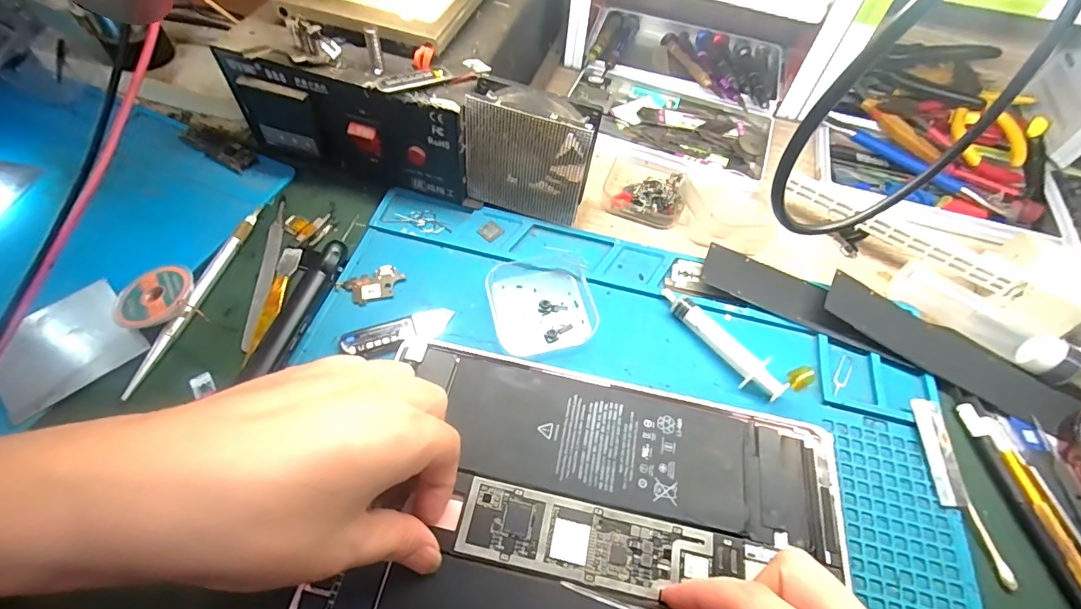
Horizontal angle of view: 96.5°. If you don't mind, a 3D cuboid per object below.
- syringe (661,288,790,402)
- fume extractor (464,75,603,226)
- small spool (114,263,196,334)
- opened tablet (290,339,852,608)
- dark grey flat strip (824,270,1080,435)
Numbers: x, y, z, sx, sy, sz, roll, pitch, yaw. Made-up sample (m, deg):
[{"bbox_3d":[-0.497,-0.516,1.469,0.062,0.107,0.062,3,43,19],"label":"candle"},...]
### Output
[{"bbox_3d":[0.108,0.023,0.296,0.019,0.013,0.090,-37,67,-23],"label":"syringe"},{"bbox_3d":[-0.007,-0.097,0.320,0.080,0.084,0.027,13,58,4],"label":"fume extractor"},{"bbox_3d":[-0.225,-0.004,0.282,0.037,0.015,0.043,35,62,17],"label":"small spool"},{"bbox_3d":[0.025,0.115,0.235,0.239,0.008,0.170,12,58,3],"label":"opened tablet"},{"bbox_3d":[0.256,0.031,0.300,0.162,0.009,0.038,30,66,7],"label":"dark grey flat strip"}]

